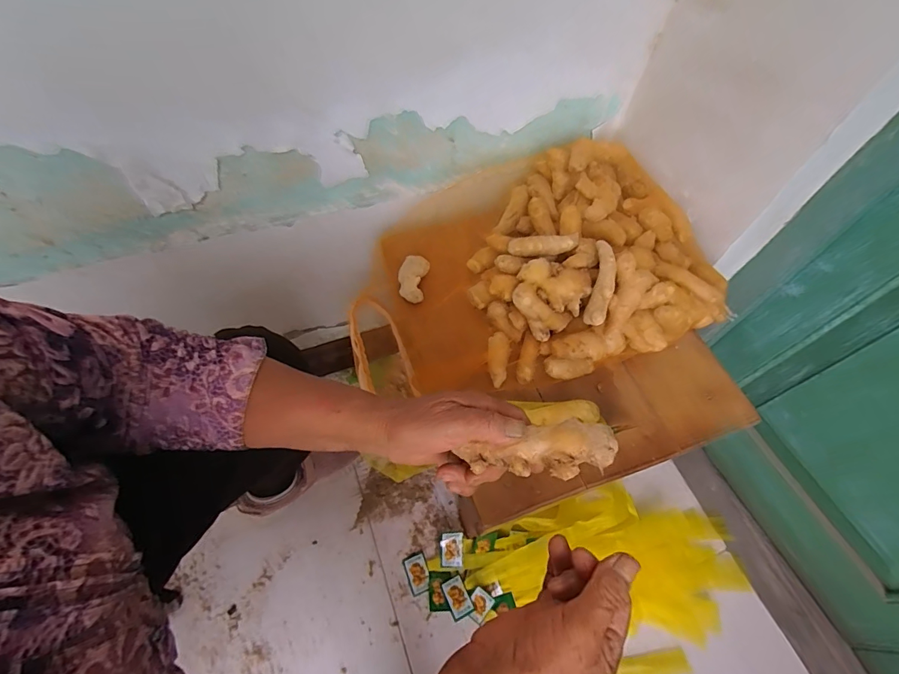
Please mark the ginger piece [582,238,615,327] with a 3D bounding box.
[{"bbox_3d":[0.174,-0.063,0.489,0.023,0.021,0.101,11,82,4],"label":"ginger piece"}]

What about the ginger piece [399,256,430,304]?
[{"bbox_3d":[-0.048,-0.076,0.555,0.037,0.024,0.059,9,58,3],"label":"ginger piece"}]

